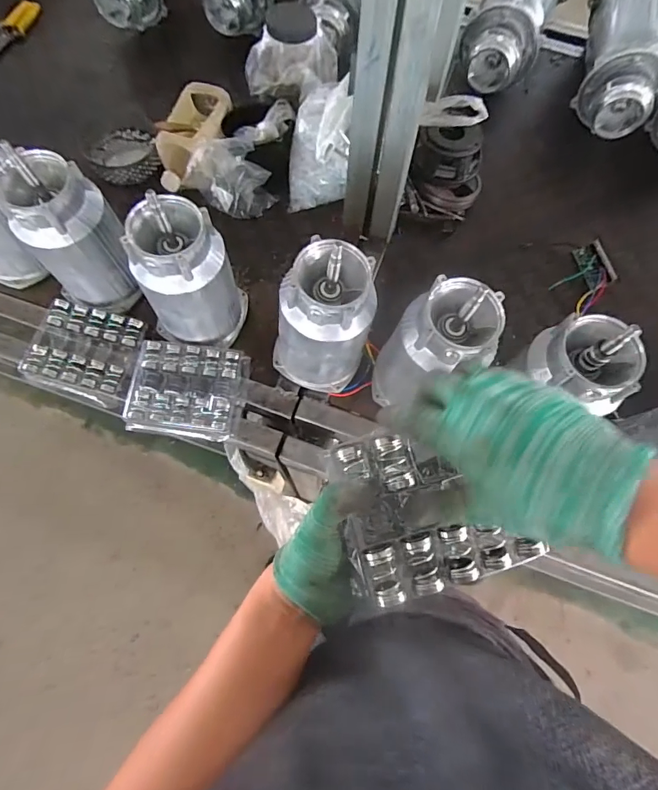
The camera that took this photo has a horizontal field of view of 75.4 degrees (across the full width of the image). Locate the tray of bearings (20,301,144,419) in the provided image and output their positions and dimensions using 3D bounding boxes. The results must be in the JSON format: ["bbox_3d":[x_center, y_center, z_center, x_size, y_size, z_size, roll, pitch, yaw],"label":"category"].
[{"bbox_3d":[-0.369,-0.066,0.654,0.169,0.028,0.139,18,73,4],"label":"tray of bearings"}]

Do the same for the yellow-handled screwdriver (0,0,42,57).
[{"bbox_3d":[-0.657,-0.761,0.888,0.030,0.031,0.171,18,73,4],"label":"yellow-handled screwdriver"}]

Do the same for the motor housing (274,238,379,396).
[{"bbox_3d":[-0.006,-0.093,0.574,0.116,0.227,0.115,25,73,6],"label":"motor housing"}]

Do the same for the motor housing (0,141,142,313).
[{"bbox_3d":[-0.356,-0.214,0.596,0.125,0.209,0.100,-25,75,-9],"label":"motor housing"}]

